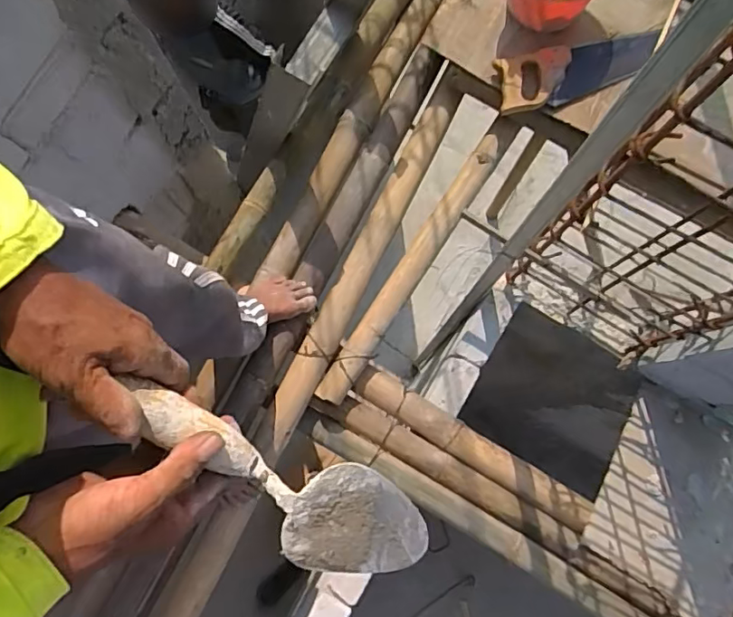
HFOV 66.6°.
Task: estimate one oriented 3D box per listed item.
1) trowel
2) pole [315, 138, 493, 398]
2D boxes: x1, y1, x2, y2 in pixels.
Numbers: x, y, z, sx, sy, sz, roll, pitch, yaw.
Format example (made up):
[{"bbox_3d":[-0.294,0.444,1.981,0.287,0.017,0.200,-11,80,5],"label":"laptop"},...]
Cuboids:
[{"bbox_3d":[-0.047,0.124,0.376,0.232,0.037,0.073,35,81,-17],"label":"trowel"},{"bbox_3d":[0.106,-0.100,1.213,0.060,0.047,0.703,33,81,6],"label":"pole"}]

